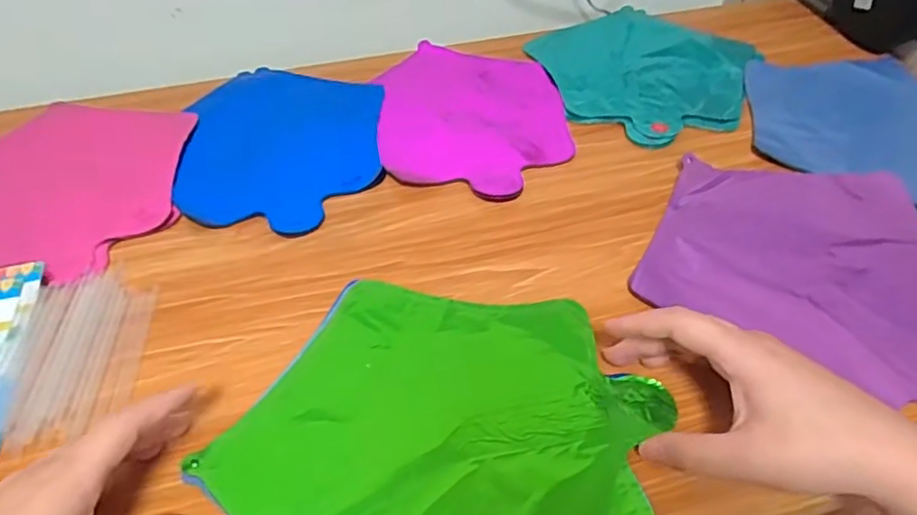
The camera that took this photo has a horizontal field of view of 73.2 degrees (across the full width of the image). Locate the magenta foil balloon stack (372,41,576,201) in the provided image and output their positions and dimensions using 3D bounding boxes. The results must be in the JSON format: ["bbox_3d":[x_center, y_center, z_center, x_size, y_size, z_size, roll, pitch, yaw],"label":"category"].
[{"bbox_3d":[0.011,-0.142,0.597,0.172,0.011,0.250,-7,45,-5],"label":"magenta foil balloon stack"}]

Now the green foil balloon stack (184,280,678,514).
[{"bbox_3d":[-0.012,0.102,0.359,0.222,0.013,0.224,-36,54,-29],"label":"green foil balloon stack"}]

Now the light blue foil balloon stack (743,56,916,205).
[{"bbox_3d":[0.379,-0.130,0.570,0.229,0.018,0.224,-29,51,-24],"label":"light blue foil balloon stack"}]

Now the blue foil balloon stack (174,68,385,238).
[{"bbox_3d":[-0.159,-0.111,0.569,0.172,0.006,0.246,-5,45,-3],"label":"blue foil balloon stack"}]

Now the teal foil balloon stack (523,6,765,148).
[{"bbox_3d":[0.188,-0.197,0.643,0.224,0.007,0.229,31,53,28],"label":"teal foil balloon stack"}]

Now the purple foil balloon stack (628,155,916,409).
[{"bbox_3d":[0.255,-0.003,0.440,0.216,0.020,0.192,21,49,21],"label":"purple foil balloon stack"}]

